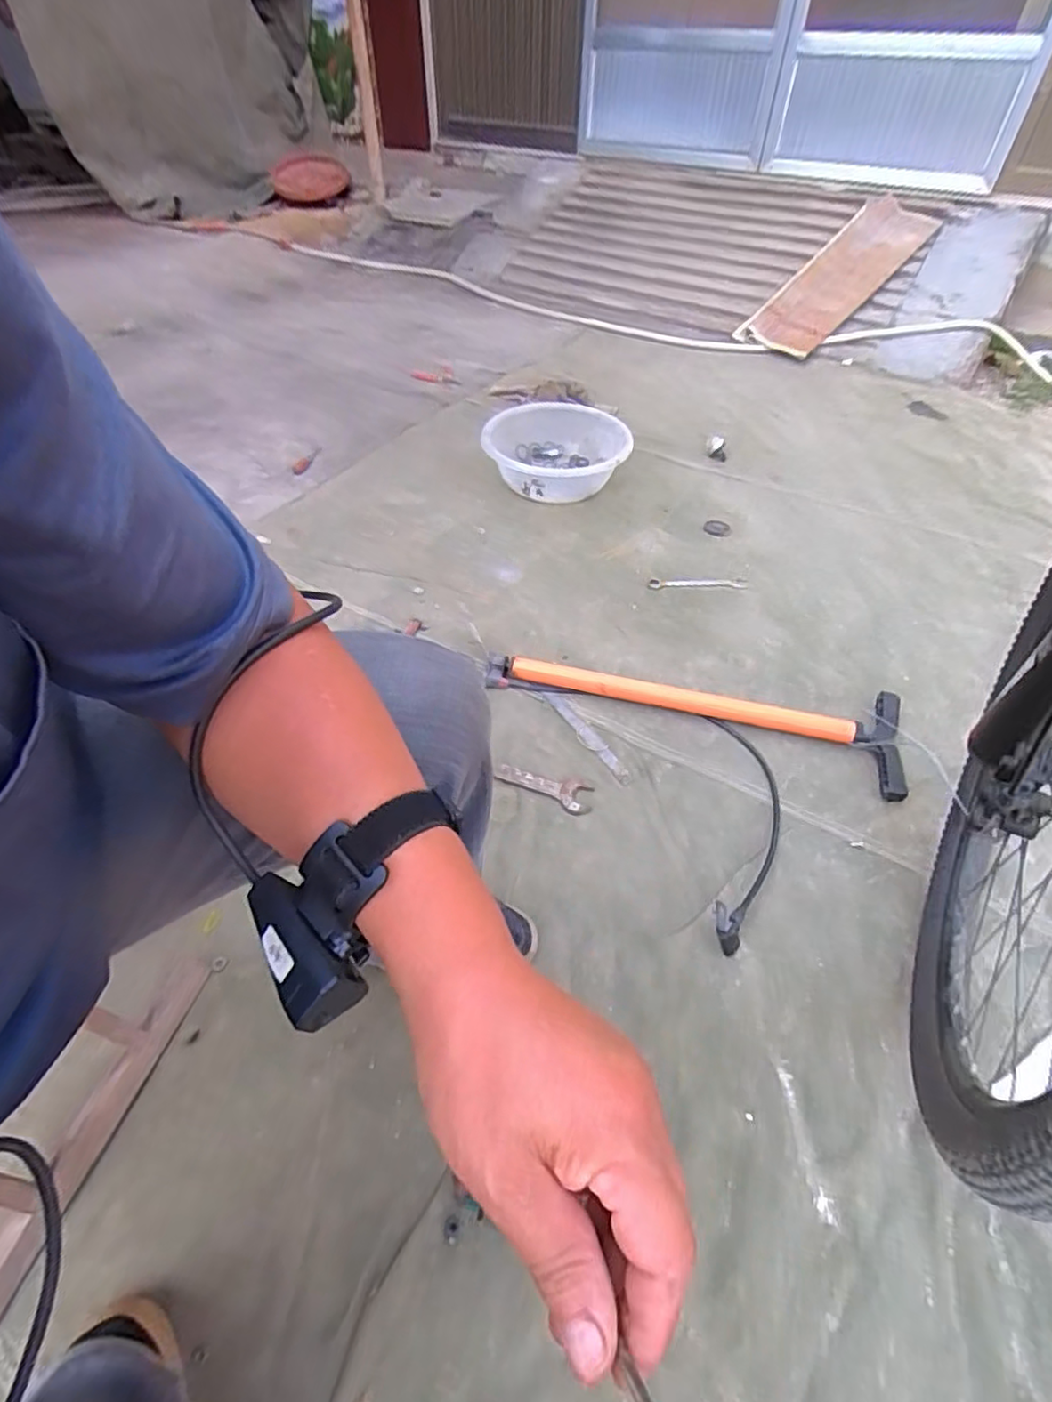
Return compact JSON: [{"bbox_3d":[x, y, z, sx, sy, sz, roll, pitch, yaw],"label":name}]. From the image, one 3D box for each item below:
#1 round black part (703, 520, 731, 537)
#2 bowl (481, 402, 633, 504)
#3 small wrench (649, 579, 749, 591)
[{"bbox_3d":[0.417,-0.377,1.353,0.057,0.006,0.057,-2,50,2],"label":"round black part"},{"bbox_3d":[0.066,-0.612,1.503,0.355,0.104,0.381,-2,50,2],"label":"bowl"},{"bbox_3d":[0.337,-0.230,1.221,0.194,0.008,0.039,-1,49,-4],"label":"small wrench"}]

